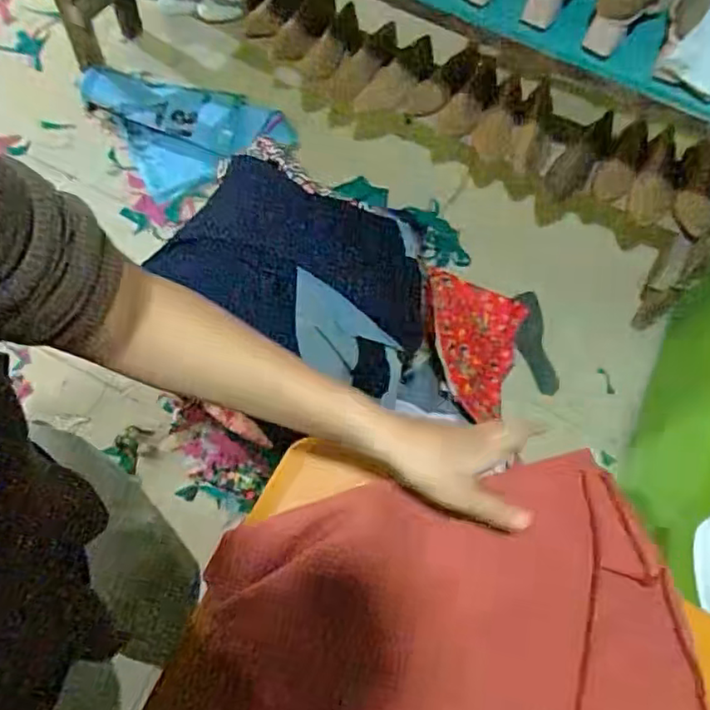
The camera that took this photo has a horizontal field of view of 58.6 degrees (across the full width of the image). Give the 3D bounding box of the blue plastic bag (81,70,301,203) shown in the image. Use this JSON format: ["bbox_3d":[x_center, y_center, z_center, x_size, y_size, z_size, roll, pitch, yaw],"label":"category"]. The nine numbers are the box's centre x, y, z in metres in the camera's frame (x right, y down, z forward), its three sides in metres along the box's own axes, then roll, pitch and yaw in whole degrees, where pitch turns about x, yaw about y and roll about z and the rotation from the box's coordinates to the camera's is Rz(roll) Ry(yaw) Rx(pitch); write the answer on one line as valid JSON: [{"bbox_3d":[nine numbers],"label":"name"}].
[{"bbox_3d":[-0.426,-0.629,1.622,0.390,0.080,0.432,-32,73,-14],"label":"blue plastic bag"}]

